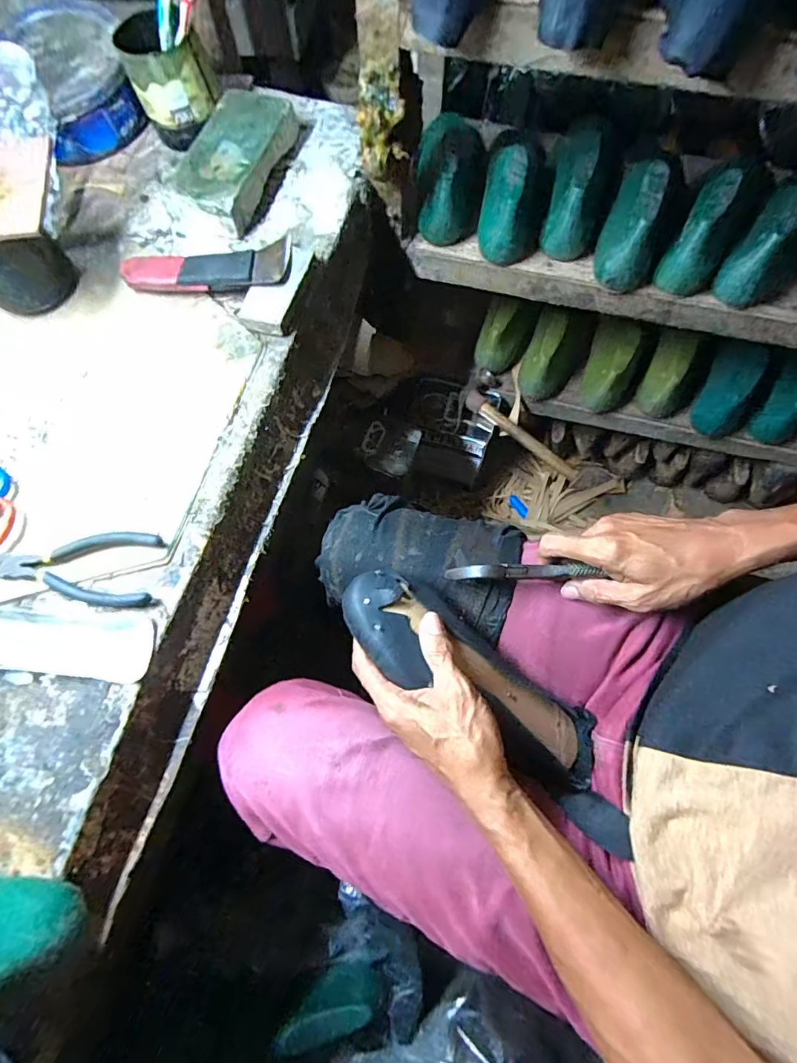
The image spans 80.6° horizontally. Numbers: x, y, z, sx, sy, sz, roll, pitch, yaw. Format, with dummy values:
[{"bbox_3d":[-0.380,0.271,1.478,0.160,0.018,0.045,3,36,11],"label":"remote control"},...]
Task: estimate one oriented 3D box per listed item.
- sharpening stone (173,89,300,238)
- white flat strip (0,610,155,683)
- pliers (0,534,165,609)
[{"bbox_3d":[-0.191,-0.438,0.550,0.095,0.041,0.187,14,71,6],"label":"sharpening stone"},{"bbox_3d":[-0.303,0.091,0.394,0.192,0.011,0.048,5,70,2],"label":"white flat strip"},{"bbox_3d":[-0.281,0.033,0.407,0.139,0.011,0.063,1,70,1],"label":"pliers"}]

